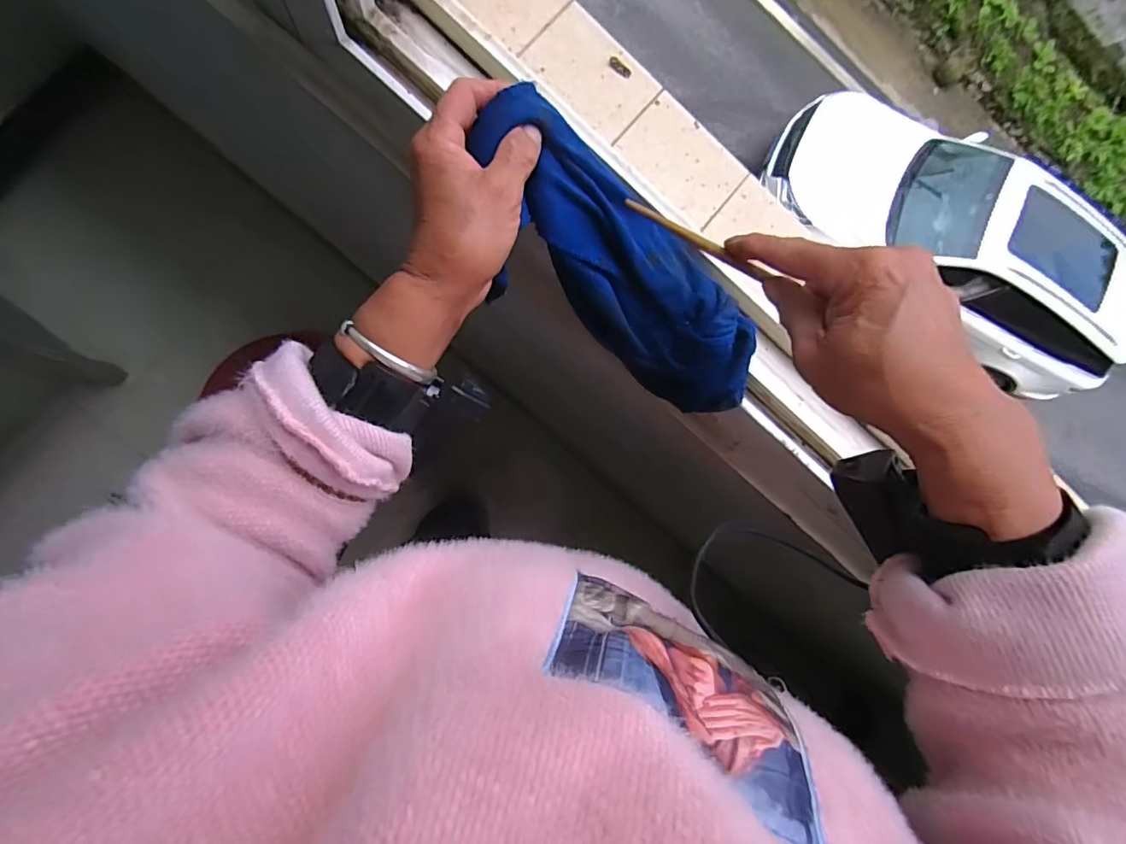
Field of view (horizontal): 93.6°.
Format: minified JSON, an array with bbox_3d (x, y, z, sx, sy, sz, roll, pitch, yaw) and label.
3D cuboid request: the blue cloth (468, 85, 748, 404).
[{"bbox_3d":[0.044,-0.106,0.354,0.088,0.054,0.240,-48,113,-7],"label":"blue cloth"}]

